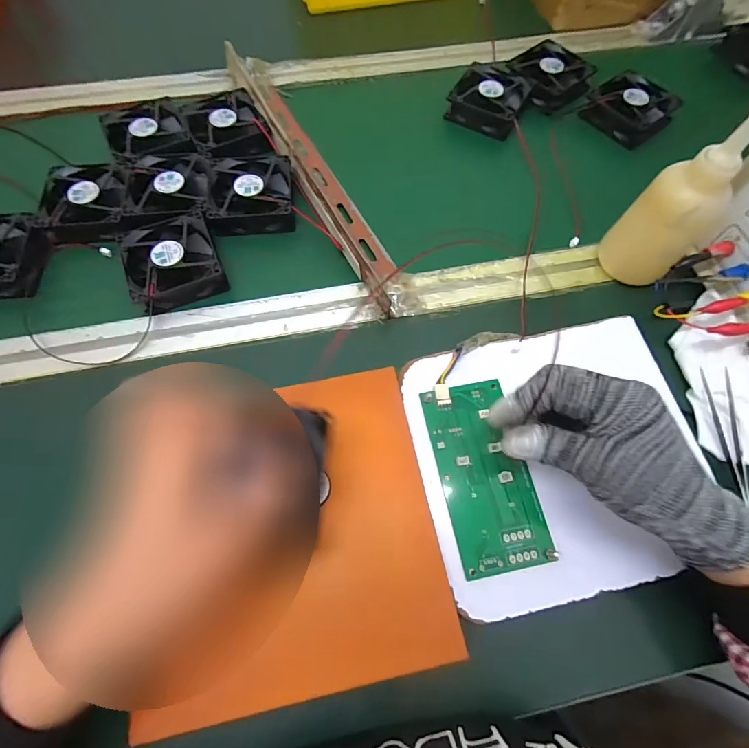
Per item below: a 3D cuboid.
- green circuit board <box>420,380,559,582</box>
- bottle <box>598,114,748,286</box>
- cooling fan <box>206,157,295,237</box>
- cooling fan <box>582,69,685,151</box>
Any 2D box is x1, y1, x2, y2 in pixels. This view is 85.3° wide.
[{"bbox_3d":[0.080,0.070,0.297,0.065,0.007,0.134,-13,69,-5],"label":"green circuit board"},{"bbox_3d":[0.244,-0.135,0.327,0.049,0.148,0.063,-39,71,-15],"label":"bottle"},{"bbox_3d":[-0.123,-0.180,0.412,0.080,0.026,0.088,-9,66,-3],"label":"cooling fan"},{"bbox_3d":[0.295,-0.311,0.473,0.076,0.027,0.082,-39,71,-15],"label":"cooling fan"}]

